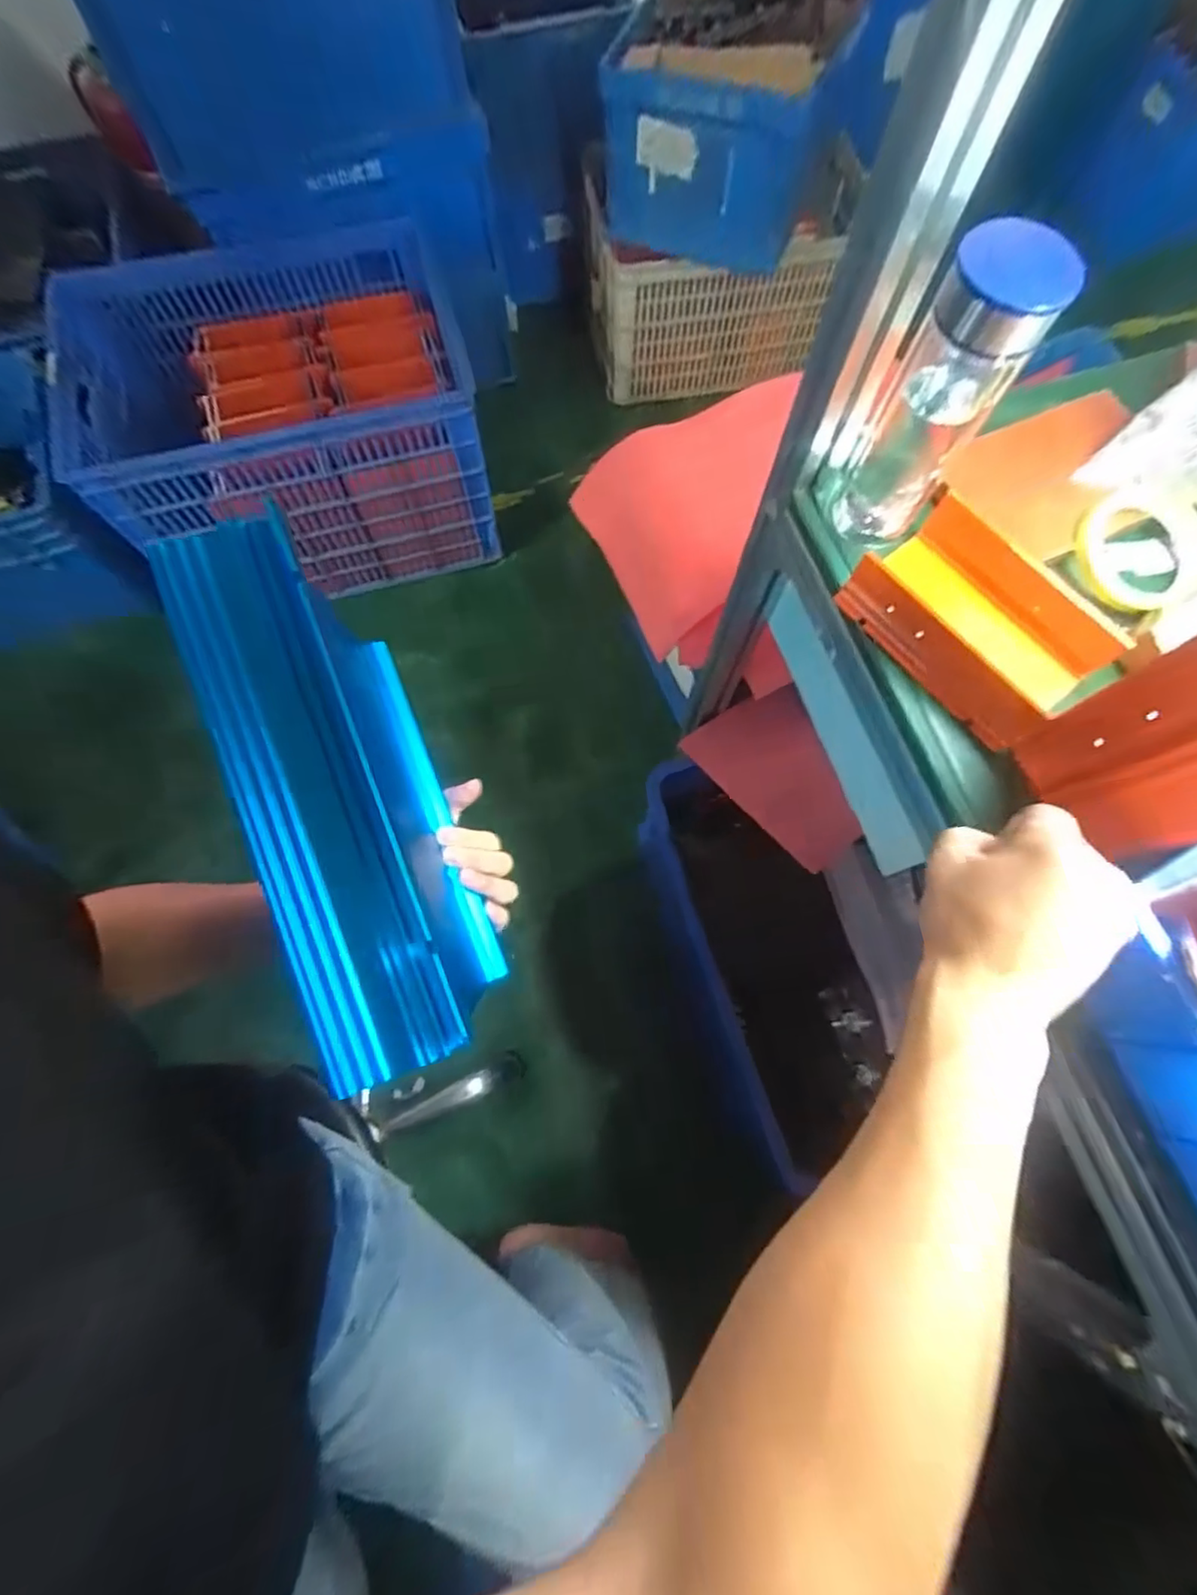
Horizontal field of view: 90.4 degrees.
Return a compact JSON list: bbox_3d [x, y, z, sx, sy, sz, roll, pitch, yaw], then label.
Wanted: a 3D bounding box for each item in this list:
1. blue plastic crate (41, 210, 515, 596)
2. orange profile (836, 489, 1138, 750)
[{"bbox_3d":[-0.629,-0.772,1.263,0.703,0.385,0.536,-15,73,-4],"label":"blue plastic crate"},{"bbox_3d":[0.281,-0.133,0.442,0.110,0.046,0.165,-38,76,-10],"label":"orange profile"}]

